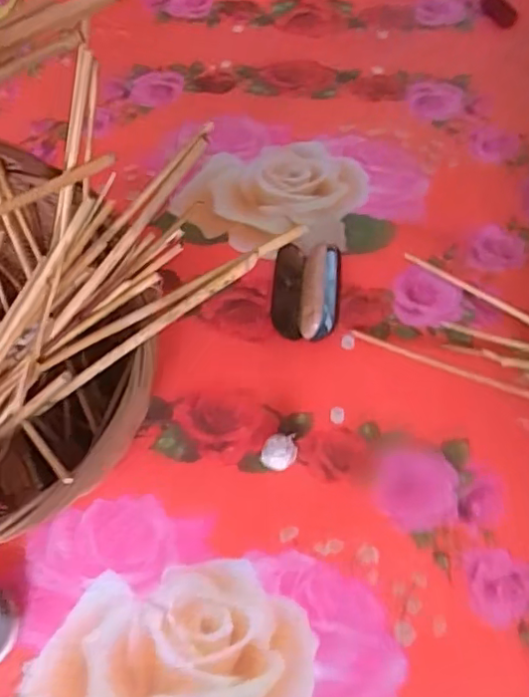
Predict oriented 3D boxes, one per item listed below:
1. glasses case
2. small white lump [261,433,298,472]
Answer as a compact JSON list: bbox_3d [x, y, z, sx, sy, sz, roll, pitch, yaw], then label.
[{"bbox_3d":[0.059,-0.092,0.886,0.099,0.059,0.169,4,60,7],"label":"glasses case"},{"bbox_3d":[0.019,0.131,0.763,0.043,0.039,0.040,-2,59,3],"label":"small white lump"}]

